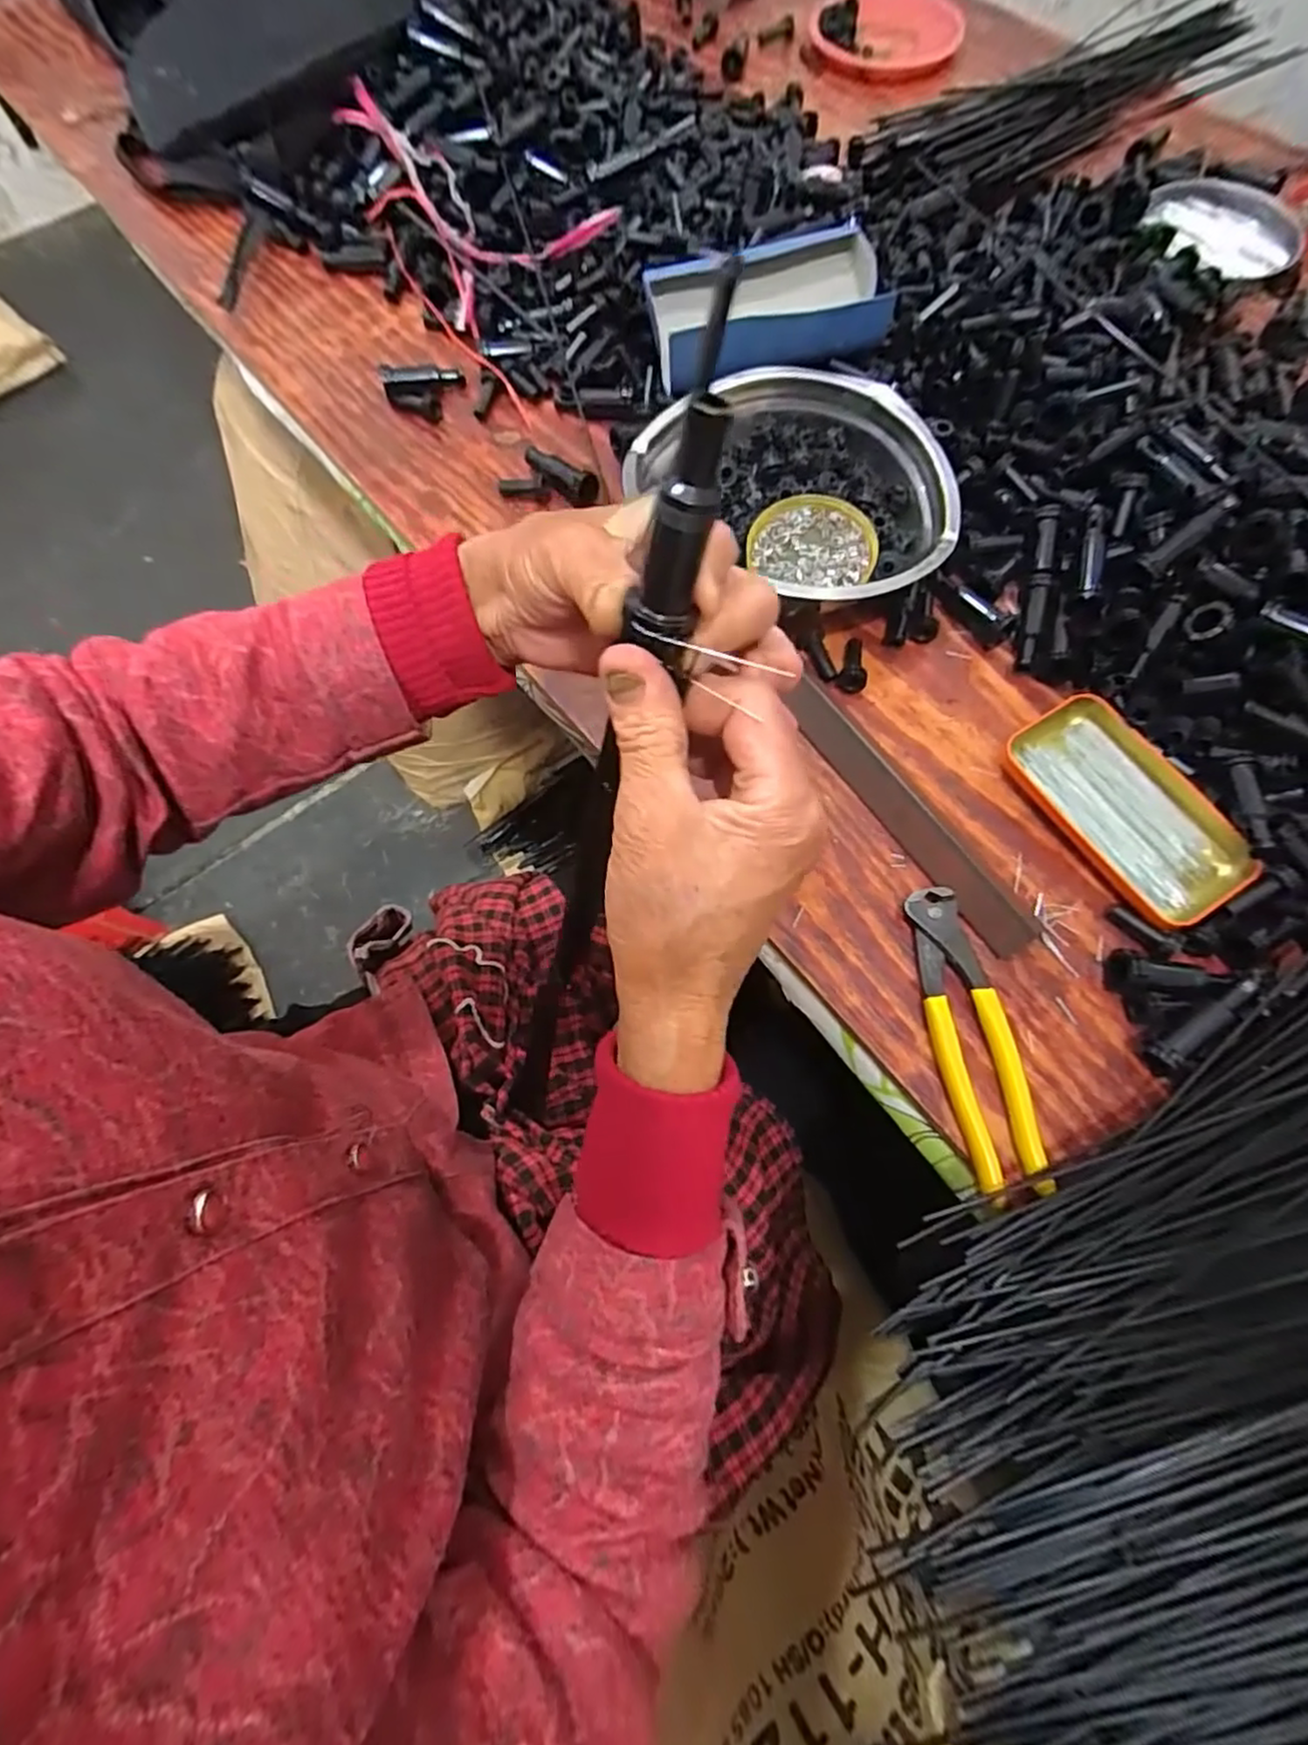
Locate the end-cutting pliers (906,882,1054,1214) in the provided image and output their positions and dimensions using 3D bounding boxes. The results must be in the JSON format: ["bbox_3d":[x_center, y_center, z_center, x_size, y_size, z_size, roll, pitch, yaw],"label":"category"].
[{"bbox_3d":[0.173,0.087,0.374,0.042,0.019,0.160,-10,70,-2],"label":"end-cutting pliers"}]

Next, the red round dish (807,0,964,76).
[{"bbox_3d":[0.252,-0.925,0.757,0.158,0.027,0.160,10,71,5],"label":"red round dish"}]

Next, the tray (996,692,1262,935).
[{"bbox_3d":[0.284,-0.040,0.416,0.074,0.024,0.143,-29,72,-8],"label":"tray"}]

